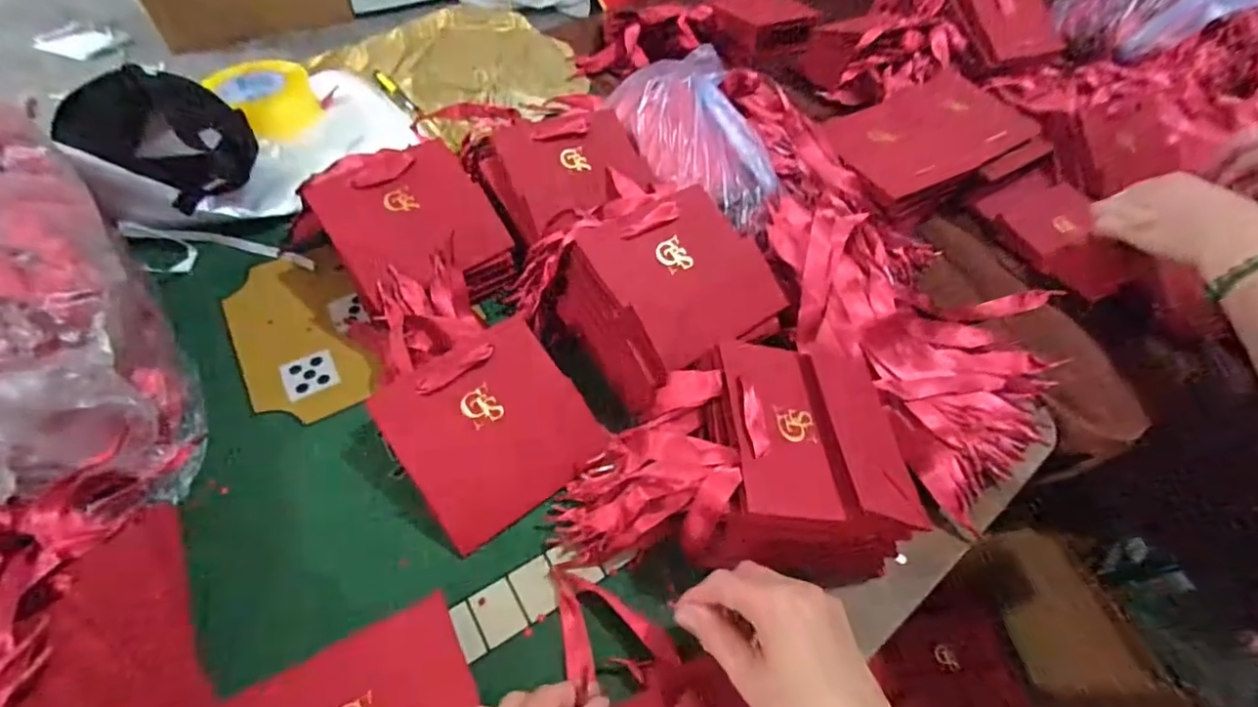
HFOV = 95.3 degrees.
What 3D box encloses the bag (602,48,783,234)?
[{"bbox_3d":[0.071,-0.243,0.613,0.121,0.052,0.270,-18,55,-16],"label":"bag"}]

